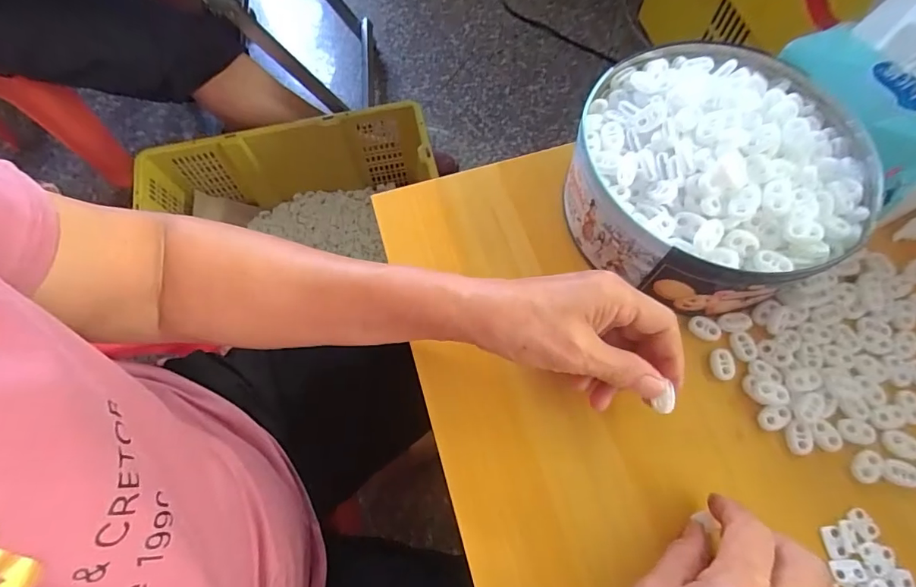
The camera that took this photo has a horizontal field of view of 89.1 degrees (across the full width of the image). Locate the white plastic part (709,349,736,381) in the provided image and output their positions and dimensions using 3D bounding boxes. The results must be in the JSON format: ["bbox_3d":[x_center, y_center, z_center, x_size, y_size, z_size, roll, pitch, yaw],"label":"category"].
[{"bbox_3d":[0.187,0.050,0.329,0.016,0.006,0.021,-2,70,0],"label":"white plastic part"}]

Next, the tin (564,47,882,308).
[{"bbox_3d":[0.181,-0.089,0.336,0.189,0.082,0.187,0,70,1],"label":"tin"}]

